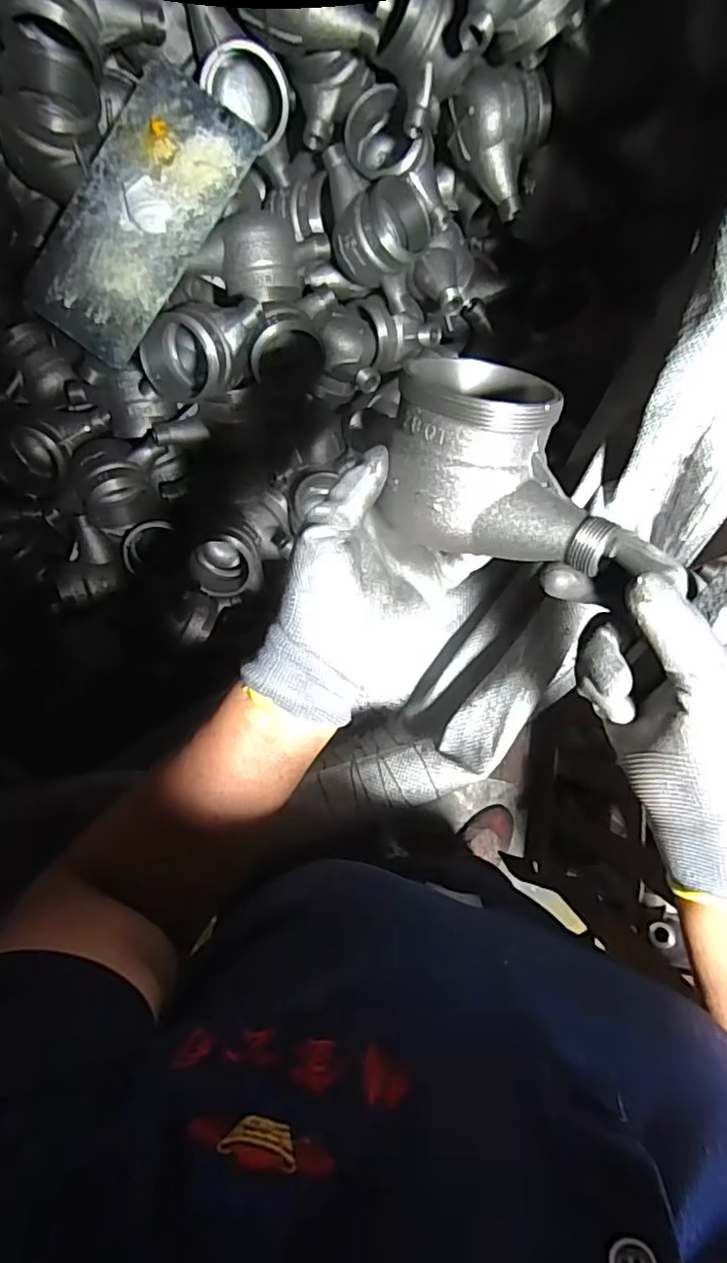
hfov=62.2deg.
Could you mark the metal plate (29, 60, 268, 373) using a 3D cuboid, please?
[{"bbox_3d":[-0.209,-0.384,0.564,0.124,0.009,0.242,34,97,3],"label":"metal plate"}]

